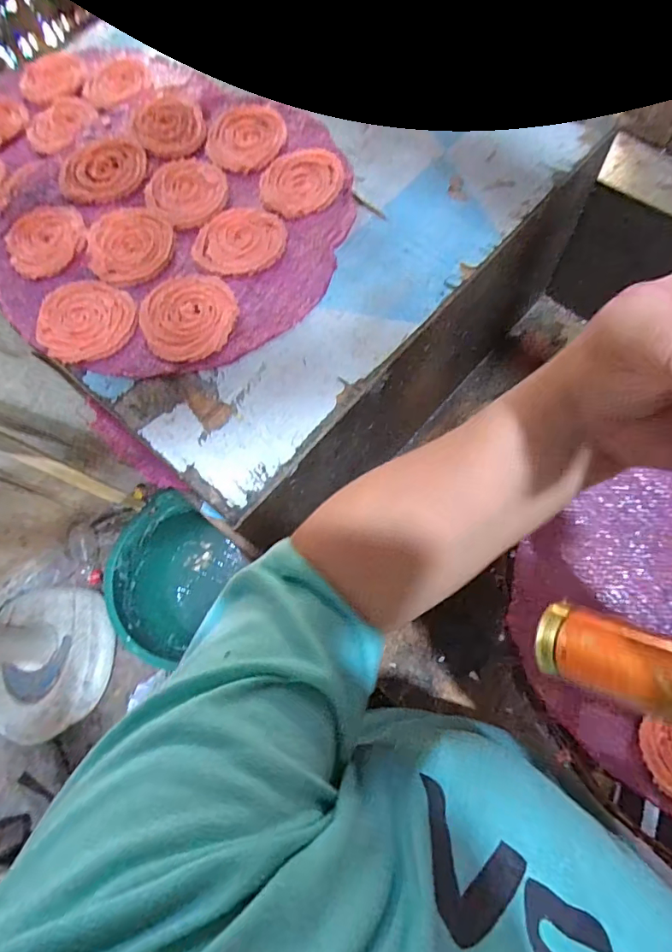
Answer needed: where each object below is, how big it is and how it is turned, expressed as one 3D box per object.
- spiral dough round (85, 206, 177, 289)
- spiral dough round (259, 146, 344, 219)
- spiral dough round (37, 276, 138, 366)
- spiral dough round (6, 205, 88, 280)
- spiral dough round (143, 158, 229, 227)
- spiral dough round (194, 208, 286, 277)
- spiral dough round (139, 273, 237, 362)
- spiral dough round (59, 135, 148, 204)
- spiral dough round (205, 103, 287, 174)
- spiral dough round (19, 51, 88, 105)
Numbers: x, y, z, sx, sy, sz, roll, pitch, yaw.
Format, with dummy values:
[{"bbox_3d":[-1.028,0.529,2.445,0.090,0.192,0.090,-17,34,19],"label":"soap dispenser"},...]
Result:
[{"bbox_3d":[-0.190,-0.213,0.442,0.074,0.010,0.087,-7,71,0],"label":"spiral dough round"},{"bbox_3d":[-0.035,-0.282,0.454,0.075,0.006,0.083,36,77,13],"label":"spiral dough round"},{"bbox_3d":[-0.221,-0.137,0.415,0.085,0.004,0.080,-1,72,2],"label":"spiral dough round"},{"bbox_3d":[-0.274,-0.226,0.449,0.073,0.006,0.085,-33,73,-8],"label":"spiral dough round"},{"bbox_3d":[-0.144,-0.277,0.462,0.079,0.006,0.074,-1,72,2],"label":"spiral dough round"},{"bbox_3d":[-0.088,-0.216,0.436,0.080,0.004,0.076,-1,72,2],"label":"spiral dough round"},{"bbox_3d":[-0.129,-0.141,0.411,0.081,0.010,0.092,-27,72,-6],"label":"spiral dough round"},{"bbox_3d":[-0.231,-0.304,0.472,0.084,0.005,0.084,-1,72,2],"label":"spiral dough round"},{"bbox_3d":[-0.090,-0.344,0.482,0.075,0.004,0.093,14,73,7],"label":"spiral dough round"},{"bbox_3d":[-0.327,-0.460,0.548,0.074,0.006,0.090,-28,73,-7],"label":"spiral dough round"}]

